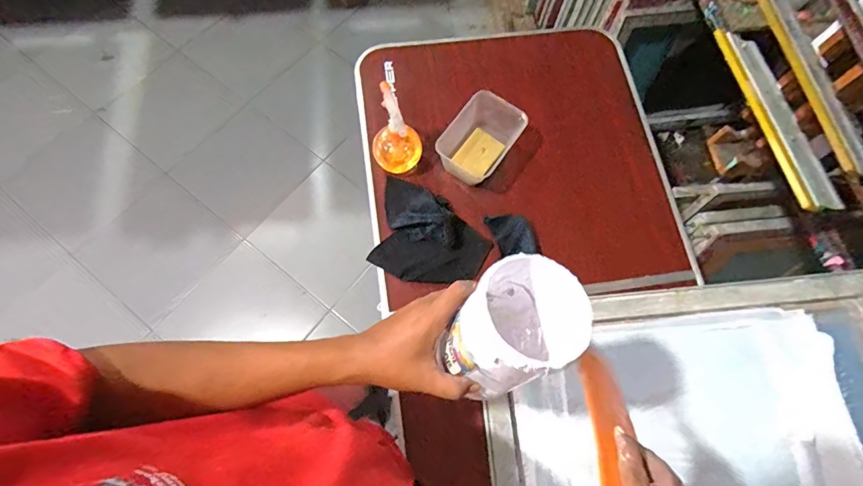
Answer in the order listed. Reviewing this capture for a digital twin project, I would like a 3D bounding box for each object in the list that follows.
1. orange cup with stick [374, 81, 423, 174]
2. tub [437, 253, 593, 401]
[{"bbox_3d":[-0.064,-0.203,0.786,0.091,0.147,0.089,-2,71,-3],"label":"orange cup with stick"},{"bbox_3d":[0.073,0.078,0.399,0.093,0.130,0.105,39,59,9],"label":"tub"}]

